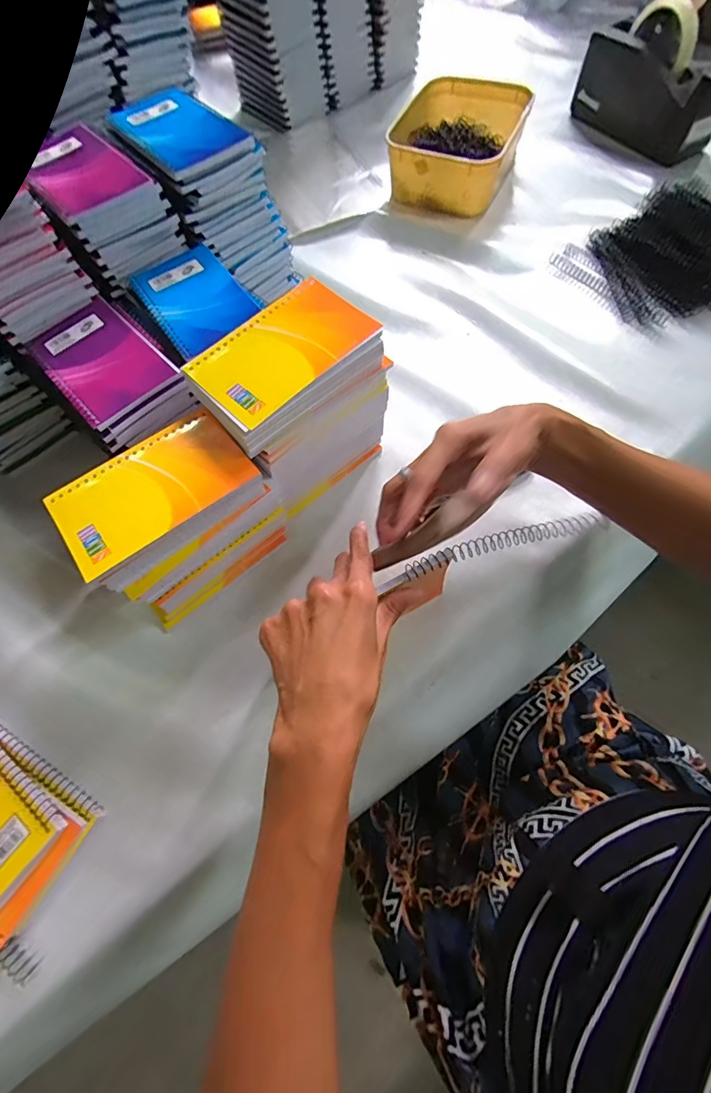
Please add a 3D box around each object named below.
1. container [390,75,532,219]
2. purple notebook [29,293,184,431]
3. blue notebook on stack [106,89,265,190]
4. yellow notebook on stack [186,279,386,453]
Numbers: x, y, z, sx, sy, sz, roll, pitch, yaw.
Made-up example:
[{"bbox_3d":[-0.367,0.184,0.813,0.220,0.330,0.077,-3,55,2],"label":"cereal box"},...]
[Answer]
[{"bbox_3d":[0.138,-0.553,0.602,0.161,0.066,0.194,22,68,12],"label":"container"},{"bbox_3d":[-0.221,-0.163,0.372,0.081,0.012,0.141,-41,70,-15],"label":"purple notebook"},{"bbox_3d":[-0.170,-0.392,0.412,0.100,0.016,0.130,-39,72,-17],"label":"blue notebook on stack"},{"bbox_3d":[-0.054,-0.141,0.322,0.084,0.014,0.135,40,73,18],"label":"yellow notebook on stack"}]

